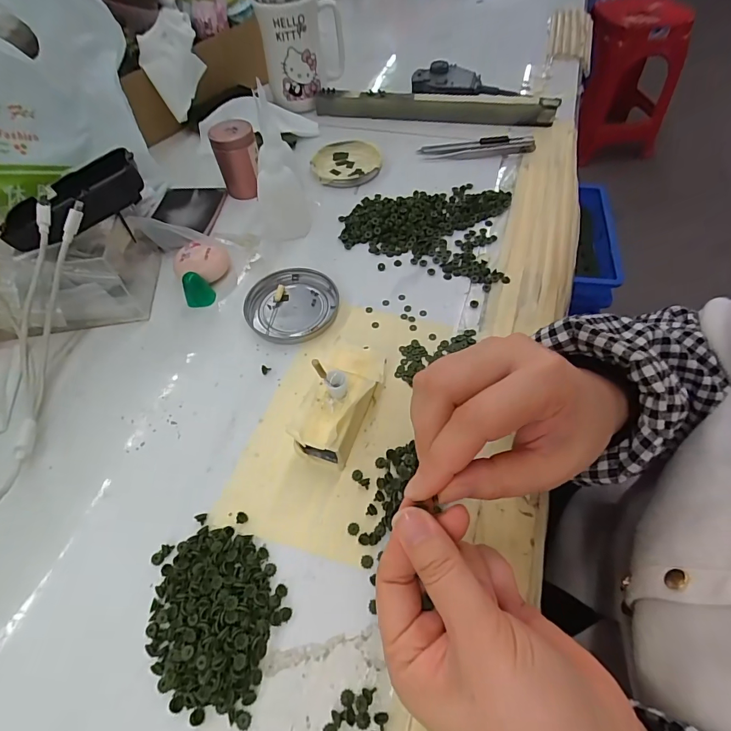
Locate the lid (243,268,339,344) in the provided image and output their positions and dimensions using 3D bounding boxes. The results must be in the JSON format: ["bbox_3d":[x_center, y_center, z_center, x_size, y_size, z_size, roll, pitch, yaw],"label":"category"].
[{"bbox_3d":[-0.063,-0.053,0.356,0.079,0.010,0.075,-1,56,2],"label":"lid"}]

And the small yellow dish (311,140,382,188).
[{"bbox_3d":[-0.023,-0.235,0.476,0.077,0.010,0.088,-14,56,-6],"label":"small yellow dish"}]

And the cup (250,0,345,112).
[{"bbox_3d":[-0.080,-0.408,0.517,0.098,0.140,0.062,-16,57,-8],"label":"cup"}]

